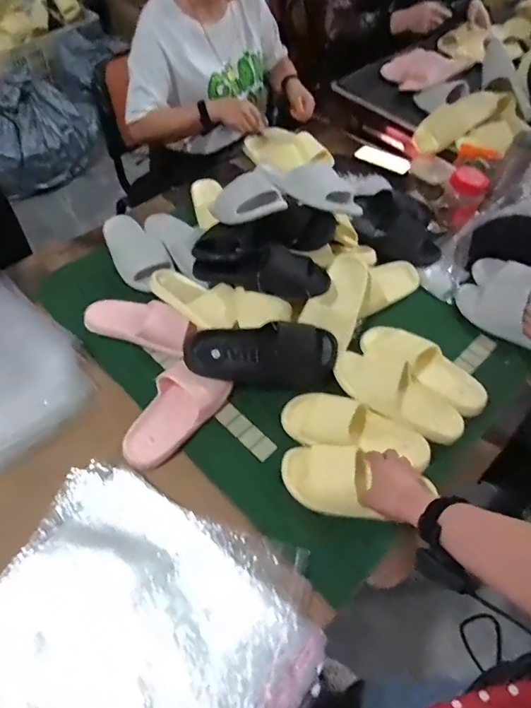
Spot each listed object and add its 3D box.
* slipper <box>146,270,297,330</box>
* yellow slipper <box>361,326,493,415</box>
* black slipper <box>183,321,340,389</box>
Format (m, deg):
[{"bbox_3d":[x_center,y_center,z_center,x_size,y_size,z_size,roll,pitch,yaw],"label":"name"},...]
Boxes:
[{"bbox_3d":[-0.104,-0.097,0.959,0.307,0.062,0.104,22,56,12],"label":"slipper"},{"bbox_3d":[0.309,0.028,0.928,0.271,0.073,0.119,31,59,18],"label":"yellow slipper"},{"bbox_3d":[-0.001,0.006,0.860,0.281,0.095,0.094,0,55,-3],"label":"black slipper"}]

